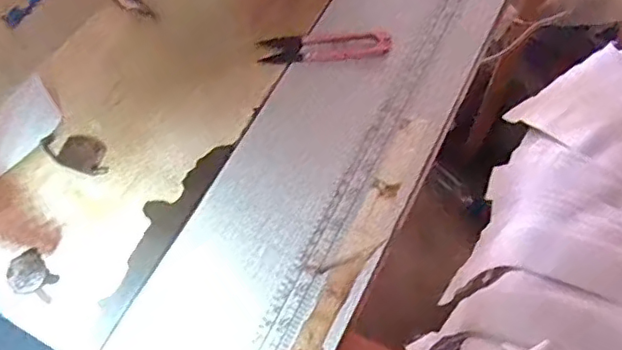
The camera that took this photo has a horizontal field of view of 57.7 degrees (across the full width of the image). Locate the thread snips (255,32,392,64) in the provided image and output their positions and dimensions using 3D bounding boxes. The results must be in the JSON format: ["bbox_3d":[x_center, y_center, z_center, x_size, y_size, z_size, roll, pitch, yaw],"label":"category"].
[{"bbox_3d":[0.011,-0.098,0.434,0.099,0.013,0.026,1,63,2],"label":"thread snips"}]

